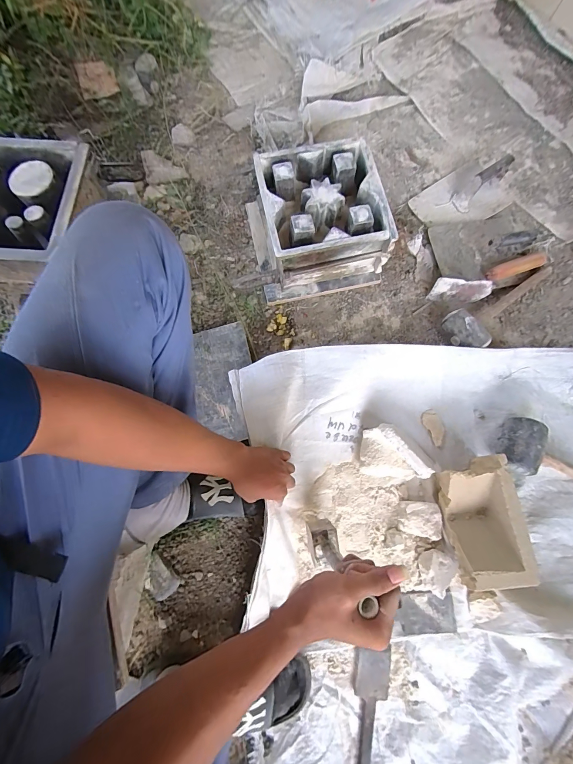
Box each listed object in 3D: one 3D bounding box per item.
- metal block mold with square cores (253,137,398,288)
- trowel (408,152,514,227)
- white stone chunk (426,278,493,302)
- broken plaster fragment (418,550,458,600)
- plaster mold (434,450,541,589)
[{"bbox_3d":[0.067,-0.332,0.667,0.220,0.141,0.230,-13,77,-4],"label":"metal block mold with square cores"},{"bbox_3d":[0.416,-0.439,0.737,0.248,0.069,0.144,-33,79,-8],"label":"trowel"},{"bbox_3d":[0.365,-0.192,0.680,0.114,0.064,0.019,3,76,0],"label":"white stone chunk"},{"bbox_3d":[0.271,0.337,0.571,0.060,0.027,0.068,-14,77,-4],"label":"broken plaster fragment"},{"bbox_3d":[0.334,0.235,0.560,0.109,0.086,0.198,-4,76,-2],"label":"plaster mold"}]

